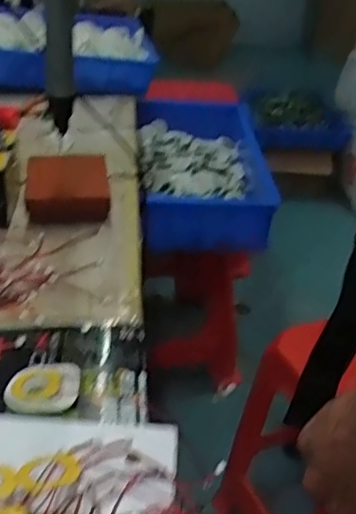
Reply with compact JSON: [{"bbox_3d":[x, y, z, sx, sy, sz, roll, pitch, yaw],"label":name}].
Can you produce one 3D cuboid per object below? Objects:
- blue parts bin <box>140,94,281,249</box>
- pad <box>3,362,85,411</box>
[{"bbox_3d":[0.048,-0.181,1.316,0.276,0.146,0.540,0,32,-5],"label":"blue parts bin"},{"bbox_3d":[-0.111,0.109,0.509,0.060,0.011,0.054,2,32,-2],"label":"pad"}]

